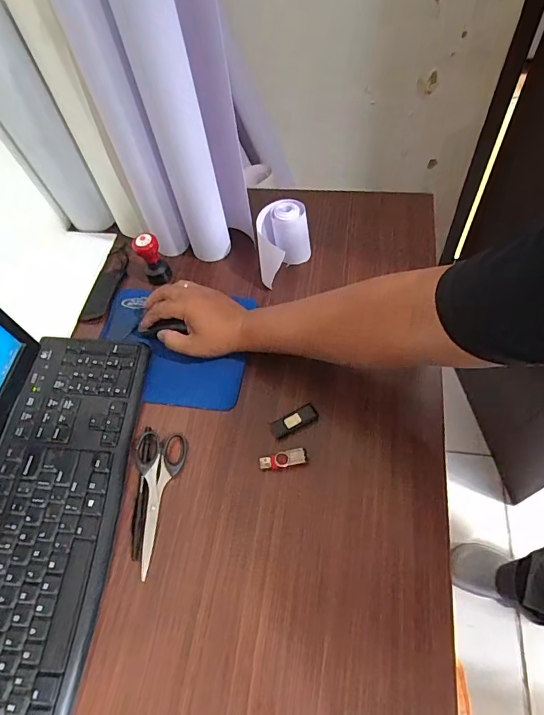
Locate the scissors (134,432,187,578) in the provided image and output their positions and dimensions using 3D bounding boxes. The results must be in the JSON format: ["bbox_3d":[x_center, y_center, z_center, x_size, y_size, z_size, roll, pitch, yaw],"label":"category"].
[{"bbox_3d":[-0.134,0.155,0.486,0.055,0.007,0.152,4,59,2],"label":"scissors"}]

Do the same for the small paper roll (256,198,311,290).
[{"bbox_3d":[0.017,-0.156,0.622,0.076,0.091,0.091,5,59,3],"label":"small paper roll"}]

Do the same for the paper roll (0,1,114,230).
[{"bbox_3d":[-0.316,-0.304,0.593,0.085,0.307,0.060,-26,62,-15],"label":"paper roll"}]

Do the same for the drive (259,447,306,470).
[{"bbox_3d":[0.013,0.116,0.496,0.053,0.007,0.019,-11,59,-7],"label":"drive"}]

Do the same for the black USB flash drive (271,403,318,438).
[{"bbox_3d":[0.026,0.075,0.520,0.056,0.006,0.024,-25,62,-15],"label":"black USB flash drive"}]

